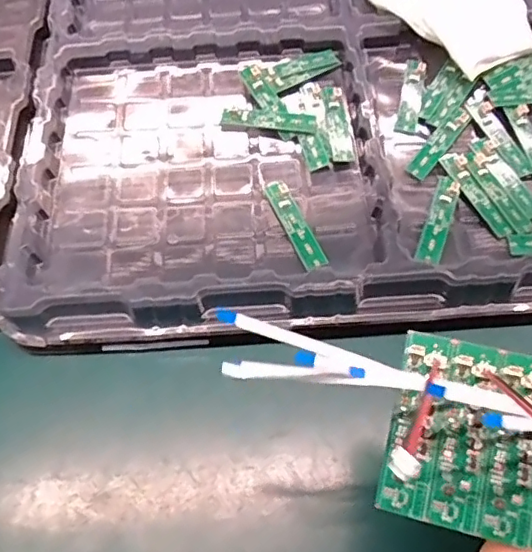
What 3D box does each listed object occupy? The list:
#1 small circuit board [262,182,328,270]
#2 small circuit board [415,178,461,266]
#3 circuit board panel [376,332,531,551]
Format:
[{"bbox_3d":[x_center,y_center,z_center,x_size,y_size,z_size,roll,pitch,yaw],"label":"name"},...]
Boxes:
[{"bbox_3d":[0.022,-0.041,0.437,0.019,0.007,0.087,-26,65,-3],"label":"small circuit board"},{"bbox_3d":[0.131,-0.041,0.430,0.018,0.006,0.084,21,63,8],"label":"small circuit board"},{"bbox_3d":[0.132,0.081,0.249,0.147,0.009,0.081,11,79,14],"label":"circuit board panel"}]

